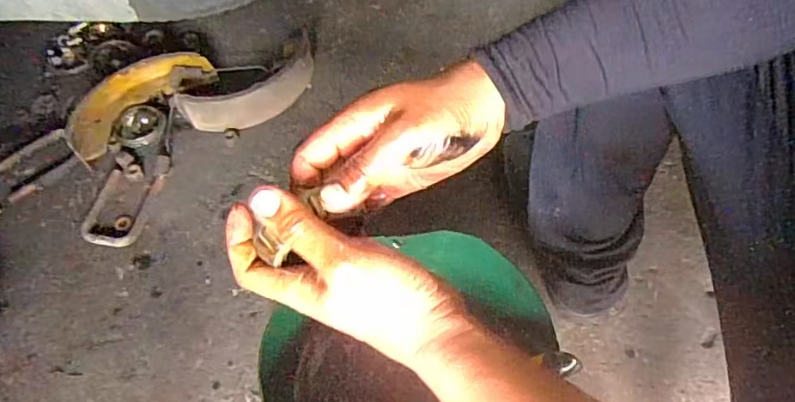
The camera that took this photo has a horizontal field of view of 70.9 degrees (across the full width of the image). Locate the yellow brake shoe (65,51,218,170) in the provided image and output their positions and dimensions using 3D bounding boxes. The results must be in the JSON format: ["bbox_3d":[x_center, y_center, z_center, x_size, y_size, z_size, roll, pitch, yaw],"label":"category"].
[{"bbox_3d":[-0.433,-0.167,0.936,0.256,0.064,0.093,-39,64,-20],"label":"yellow brake shoe"}]

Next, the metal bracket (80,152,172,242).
[{"bbox_3d":[-0.425,-0.006,0.873,0.091,0.018,0.157,9,59,7],"label":"metal bracket"}]

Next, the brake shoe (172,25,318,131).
[{"bbox_3d":[-0.237,-0.192,0.947,0.254,0.058,0.101,-35,64,-18],"label":"brake shoe"}]

